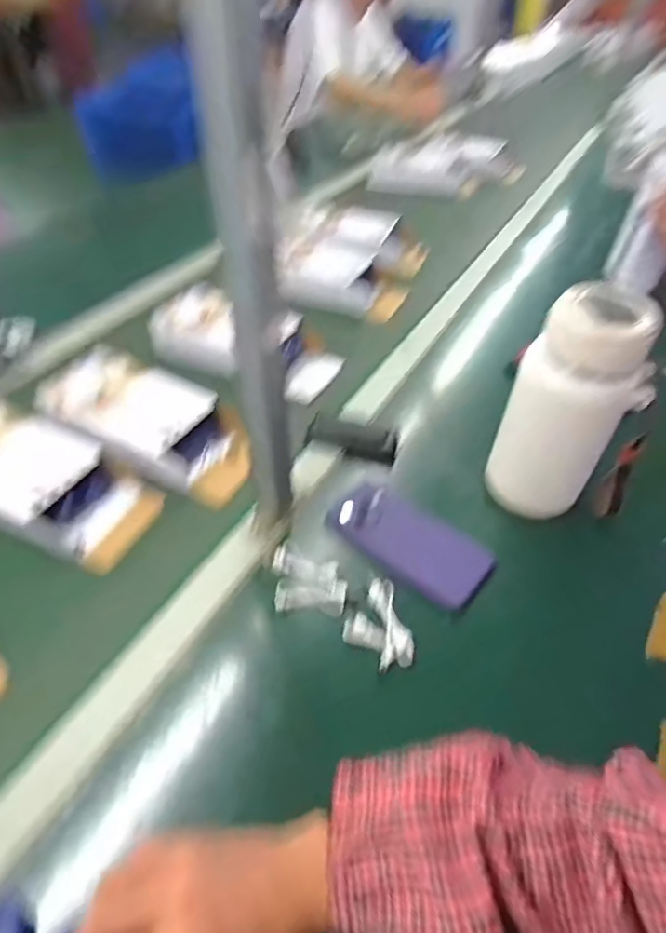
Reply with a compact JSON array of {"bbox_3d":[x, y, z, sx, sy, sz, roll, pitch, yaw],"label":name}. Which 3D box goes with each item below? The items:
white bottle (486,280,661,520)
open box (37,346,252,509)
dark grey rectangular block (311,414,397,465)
[{"bbox_3d":[0.223,-0.046,0.510,0.108,0.221,0.078,24,50,18],"label":"white bottle"},{"bbox_3d":[-0.211,-0.047,0.617,0.252,0.064,0.122,22,50,17],"label":"open box"},{"bbox_3d":[0.027,-0.034,0.624,0.096,0.025,0.035,17,48,13],"label":"dark grey rectangular block"}]

